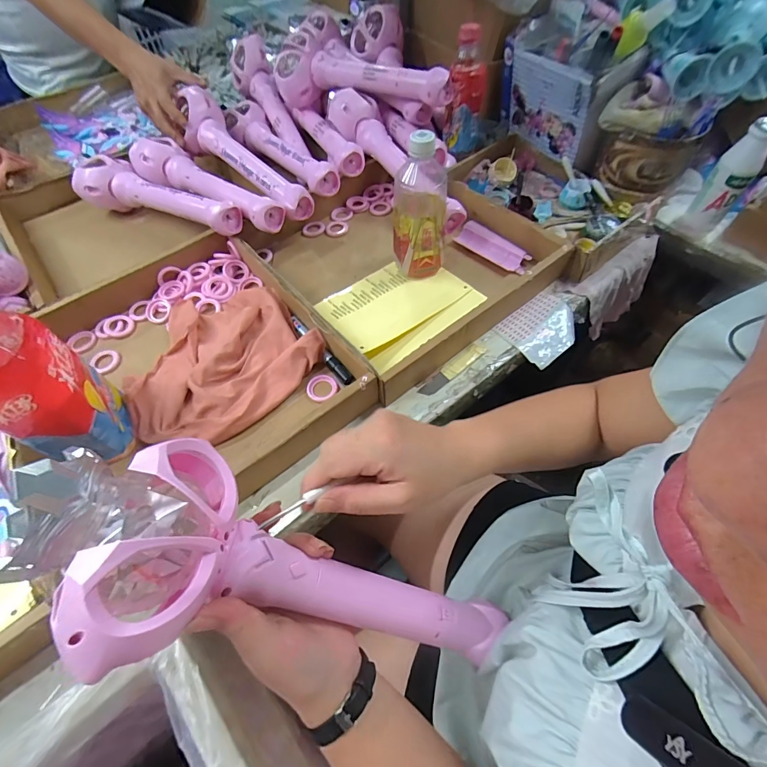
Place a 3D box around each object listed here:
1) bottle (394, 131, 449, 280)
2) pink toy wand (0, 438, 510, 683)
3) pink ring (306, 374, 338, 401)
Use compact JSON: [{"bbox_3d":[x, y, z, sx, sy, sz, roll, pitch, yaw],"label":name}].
[{"bbox_3d":[0.051,-0.239,0.533,0.073,0.183,0.084,1,58,3],"label":"bottle"},{"bbox_3d":[-0.044,0.134,0.262,0.336,0.045,0.109,32,56,-28],"label":"pink toy wand"},{"bbox_3d":[-0.074,0.006,0.479,0.036,0.008,0.036,-1,58,1],"label":"pink ring"}]

